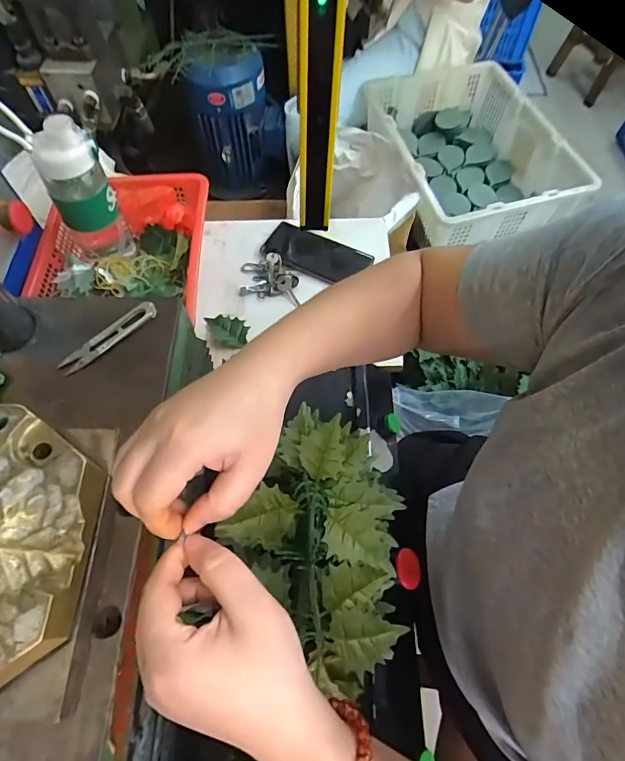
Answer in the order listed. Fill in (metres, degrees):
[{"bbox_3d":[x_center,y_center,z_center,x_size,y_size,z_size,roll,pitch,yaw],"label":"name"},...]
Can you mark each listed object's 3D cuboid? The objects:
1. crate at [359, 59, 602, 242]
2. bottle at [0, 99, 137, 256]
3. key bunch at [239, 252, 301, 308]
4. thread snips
[{"bbox_3d":[0.328,-0.481,0.957,0.331,0.150,0.422,-18,65,-9],"label":"crate"},{"bbox_3d":[-0.316,-0.252,0.596,0.094,0.226,0.074,-29,67,-14],"label":"bottle"},{"bbox_3d":[-0.065,-0.150,0.656,0.082,0.019,0.082,-6,63,-4],"label":"key bunch"},{"bbox_3d":[-0.197,-0.044,0.429,0.023,0.010,0.101,40,69,18],"label":"thread snips"}]

